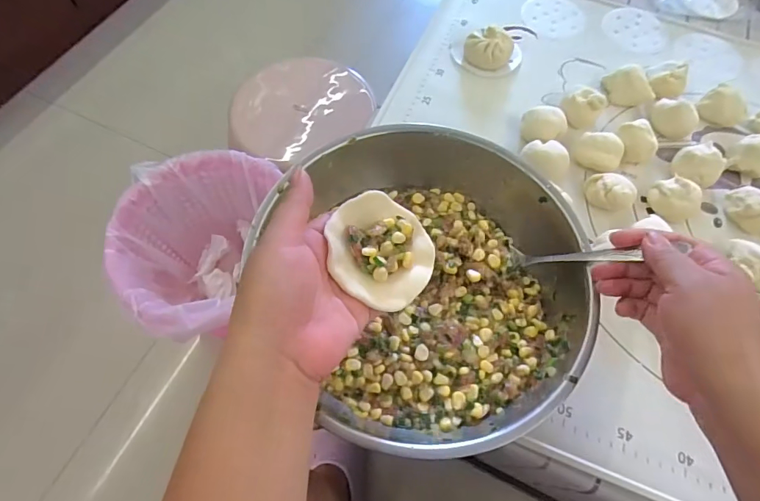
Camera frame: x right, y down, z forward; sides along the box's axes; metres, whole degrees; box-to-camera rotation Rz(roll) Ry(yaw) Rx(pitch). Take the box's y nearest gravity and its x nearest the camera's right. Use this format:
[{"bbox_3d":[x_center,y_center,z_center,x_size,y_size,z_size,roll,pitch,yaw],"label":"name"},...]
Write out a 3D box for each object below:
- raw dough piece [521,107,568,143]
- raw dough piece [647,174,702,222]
[{"bbox_3d":[0.179,-0.136,0.477,0.045,0.030,0.041,41,70,15],"label":"raw dough piece"},{"bbox_3d":[0.304,-0.053,0.443,0.041,0.032,0.041,-13,66,-9],"label":"raw dough piece"}]

